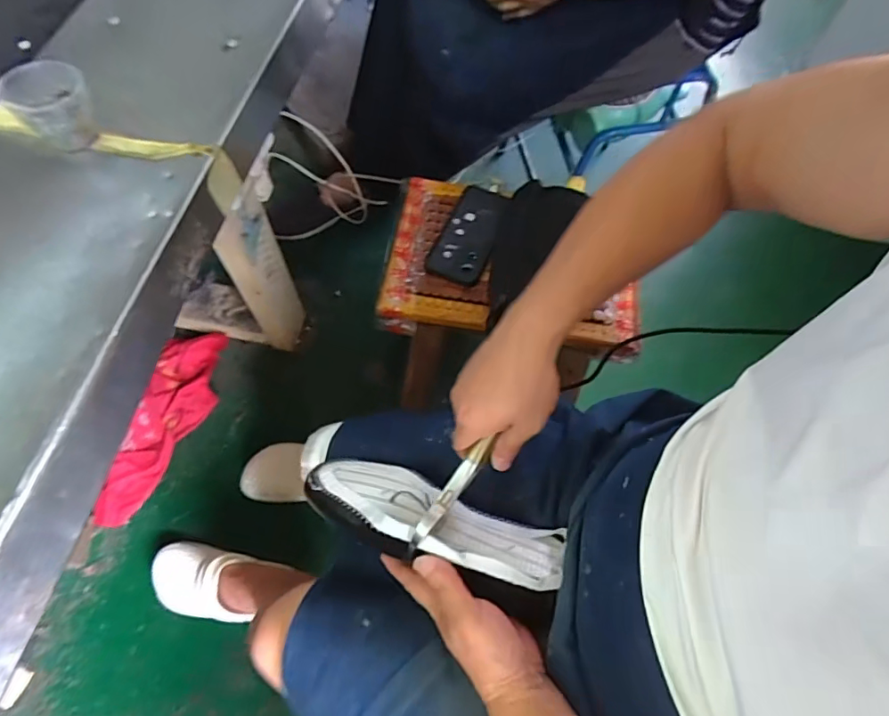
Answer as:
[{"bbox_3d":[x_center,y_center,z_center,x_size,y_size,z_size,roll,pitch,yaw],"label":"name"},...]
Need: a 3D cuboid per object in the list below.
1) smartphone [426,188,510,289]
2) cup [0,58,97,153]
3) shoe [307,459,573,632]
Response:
[{"bbox_3d":[0.036,-0.184,0.739,0.080,0.016,0.175,19,65,6],"label":"smartphone"},{"bbox_3d":[-0.343,-0.220,0.451,0.063,0.059,0.059,1,64,-2],"label":"cup"},{"bbox_3d":[-0.013,0.145,0.451,0.243,0.071,0.078,20,65,12],"label":"shoe"}]

